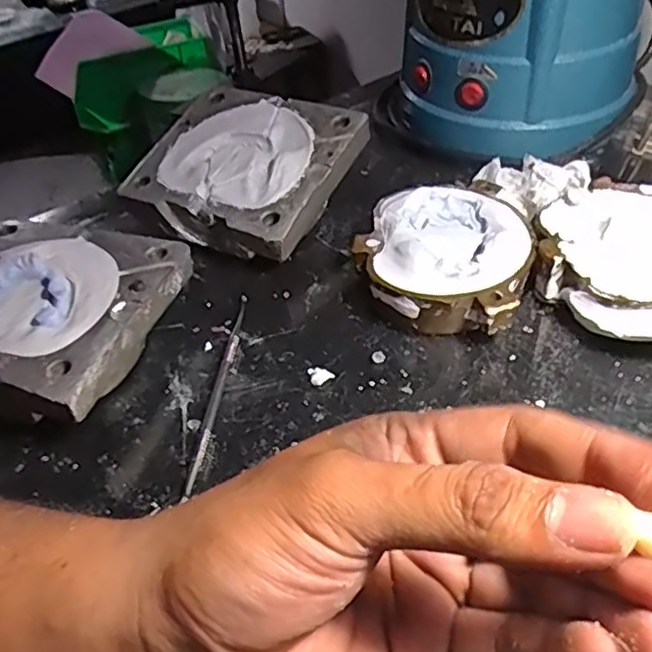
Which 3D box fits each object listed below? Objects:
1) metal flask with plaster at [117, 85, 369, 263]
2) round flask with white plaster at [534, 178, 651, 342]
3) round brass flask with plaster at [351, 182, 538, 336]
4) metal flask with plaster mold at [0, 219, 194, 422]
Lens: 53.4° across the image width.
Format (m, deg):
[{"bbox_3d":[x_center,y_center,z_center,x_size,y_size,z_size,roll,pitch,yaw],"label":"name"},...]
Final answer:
[{"bbox_3d":[-0.051,-0.101,0.414,0.124,0.029,0.110,21,64,23],"label":"metal flask with plaster"},{"bbox_3d":[0.165,-0.033,0.348,0.097,0.034,0.116,5,44,11],"label":"round flask with white plaster"},{"bbox_3d":[0.066,-0.038,0.362,0.091,0.036,0.098,-3,43,3],"label":"round brass flask with plaster"},{"bbox_3d":[-0.146,-0.004,0.339,0.127,0.045,0.116,12,46,18],"label":"metal flask with plaster mold"}]

